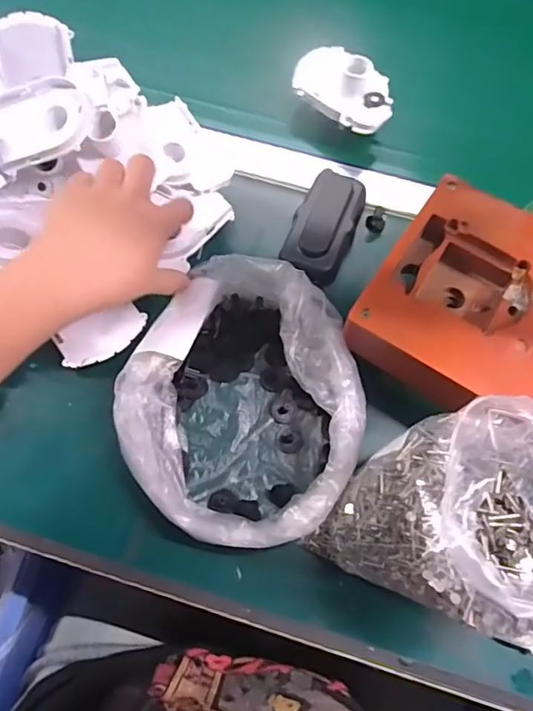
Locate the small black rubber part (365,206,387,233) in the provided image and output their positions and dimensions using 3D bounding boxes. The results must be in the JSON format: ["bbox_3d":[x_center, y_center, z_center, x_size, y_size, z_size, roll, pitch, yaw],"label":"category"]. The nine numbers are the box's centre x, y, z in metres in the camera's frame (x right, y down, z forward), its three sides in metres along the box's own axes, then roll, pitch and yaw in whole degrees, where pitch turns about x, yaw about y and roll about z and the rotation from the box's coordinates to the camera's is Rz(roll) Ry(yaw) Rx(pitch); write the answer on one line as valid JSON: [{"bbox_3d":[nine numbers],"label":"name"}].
[{"bbox_3d":[0.098,-0.120,0.458,0.016,0.015,0.020,19,68,5],"label":"small black rubber part"}]

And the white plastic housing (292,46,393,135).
[{"bbox_3d":[0.074,-0.250,0.479,0.097,0.028,0.064,40,72,13],"label":"white plastic housing"}]

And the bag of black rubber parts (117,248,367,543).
[{"bbox_3d":[-0.017,0.029,0.371,0.165,0.054,0.186,23,68,7],"label":"bag of black rubber parts"}]

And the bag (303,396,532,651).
[{"bbox_3d":[0.114,0.095,0.307,0.127,0.124,0.109,27,69,9],"label":"bag"}]

